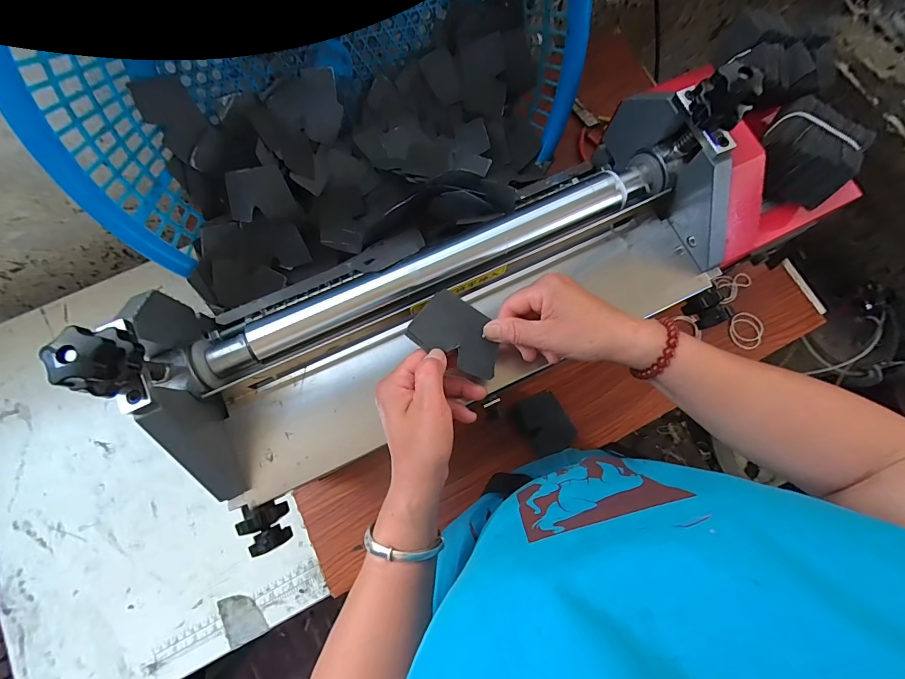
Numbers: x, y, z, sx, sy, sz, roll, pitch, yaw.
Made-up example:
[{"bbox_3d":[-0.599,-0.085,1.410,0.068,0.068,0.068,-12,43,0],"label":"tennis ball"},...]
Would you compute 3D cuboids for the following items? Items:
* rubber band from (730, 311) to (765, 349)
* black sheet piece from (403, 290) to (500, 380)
[{"bbox_3d":[0.451,-0.015,0.620,0.058,0.005,0.054,0,76,-1],"label":"rubber band"},{"bbox_3d":[0.008,-0.006,0.351,0.085,0.009,0.054,30,75,-20],"label":"black sheet piece"}]

